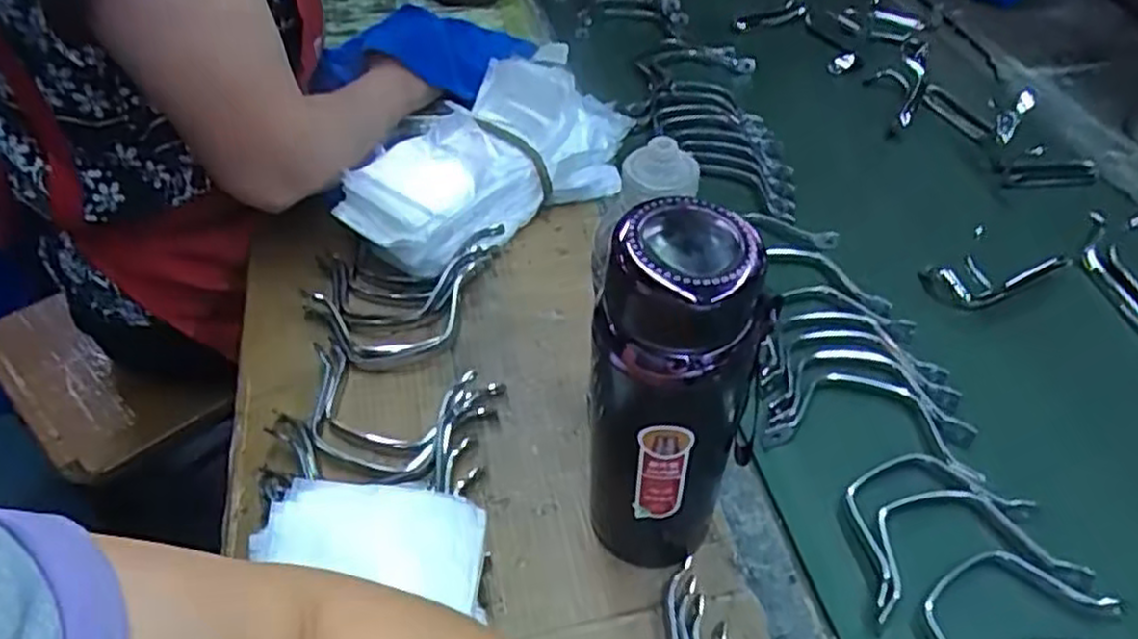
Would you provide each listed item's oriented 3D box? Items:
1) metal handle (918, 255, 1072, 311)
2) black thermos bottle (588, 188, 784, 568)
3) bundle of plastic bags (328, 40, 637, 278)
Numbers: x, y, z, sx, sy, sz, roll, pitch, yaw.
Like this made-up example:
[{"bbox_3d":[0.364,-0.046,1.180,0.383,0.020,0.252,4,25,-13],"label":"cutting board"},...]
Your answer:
[{"bbox_3d":[0.369,-0.030,0.651,0.120,0.040,0.036,-4,45,-7],"label":"metal handle"},{"bbox_3d":[0.052,0.050,0.400,0.067,0.242,0.068,2,45,-2],"label":"black thermos bottle"},{"bbox_3d":[-0.071,-0.147,0.680,0.285,0.097,0.126,-31,54,-30],"label":"bundle of plastic bags"}]

